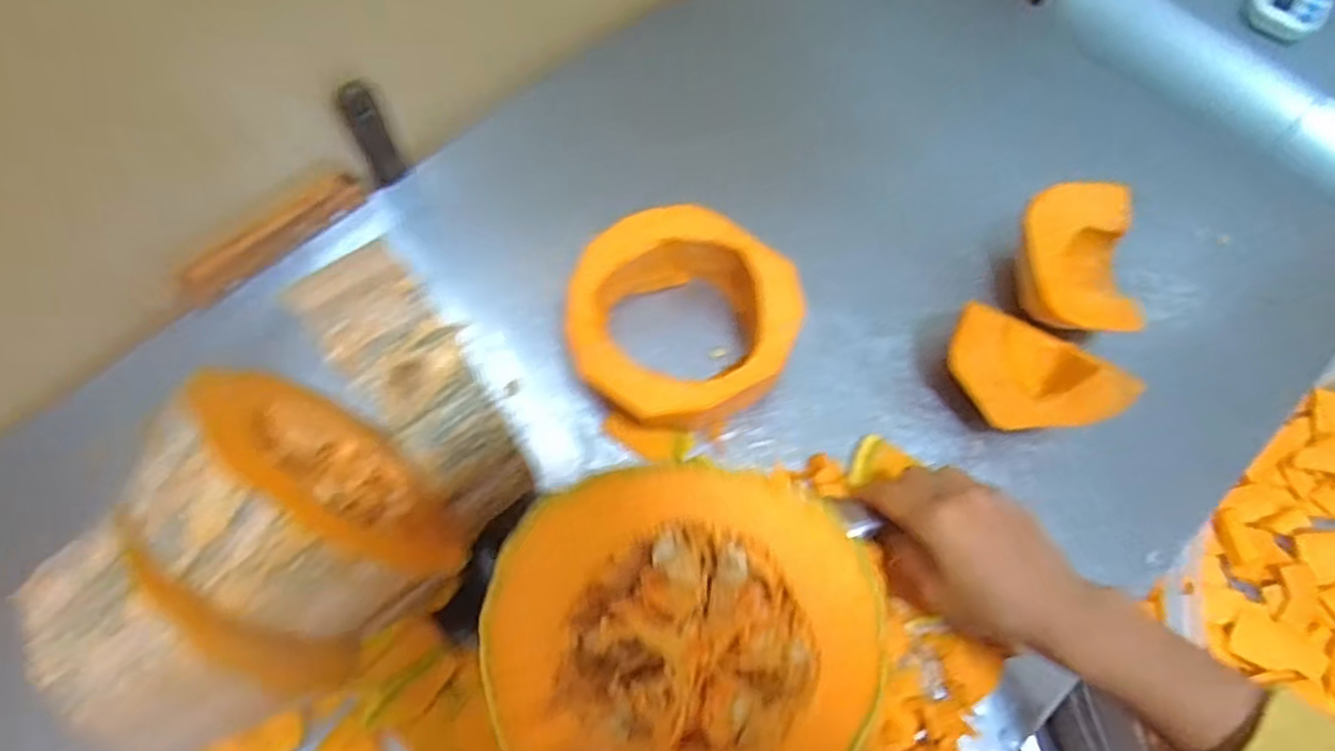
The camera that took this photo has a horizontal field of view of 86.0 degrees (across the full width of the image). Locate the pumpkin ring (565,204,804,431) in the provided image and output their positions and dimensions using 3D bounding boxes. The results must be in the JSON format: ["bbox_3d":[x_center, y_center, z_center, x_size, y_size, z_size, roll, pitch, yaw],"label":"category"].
[{"bbox_3d":[0.007,-0.035,0.503,0.146,0.074,0.145,0,67,-1],"label":"pumpkin ring"}]

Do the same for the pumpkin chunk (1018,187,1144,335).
[{"bbox_3d":[0.296,-0.081,0.528,0.073,0.045,0.109,-1,78,4],"label":"pumpkin chunk"}]

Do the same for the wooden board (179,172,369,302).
[{"bbox_3d":[-0.299,-0.106,0.545,0.144,0.030,0.013,-40,48,-16],"label":"wooden board"}]

